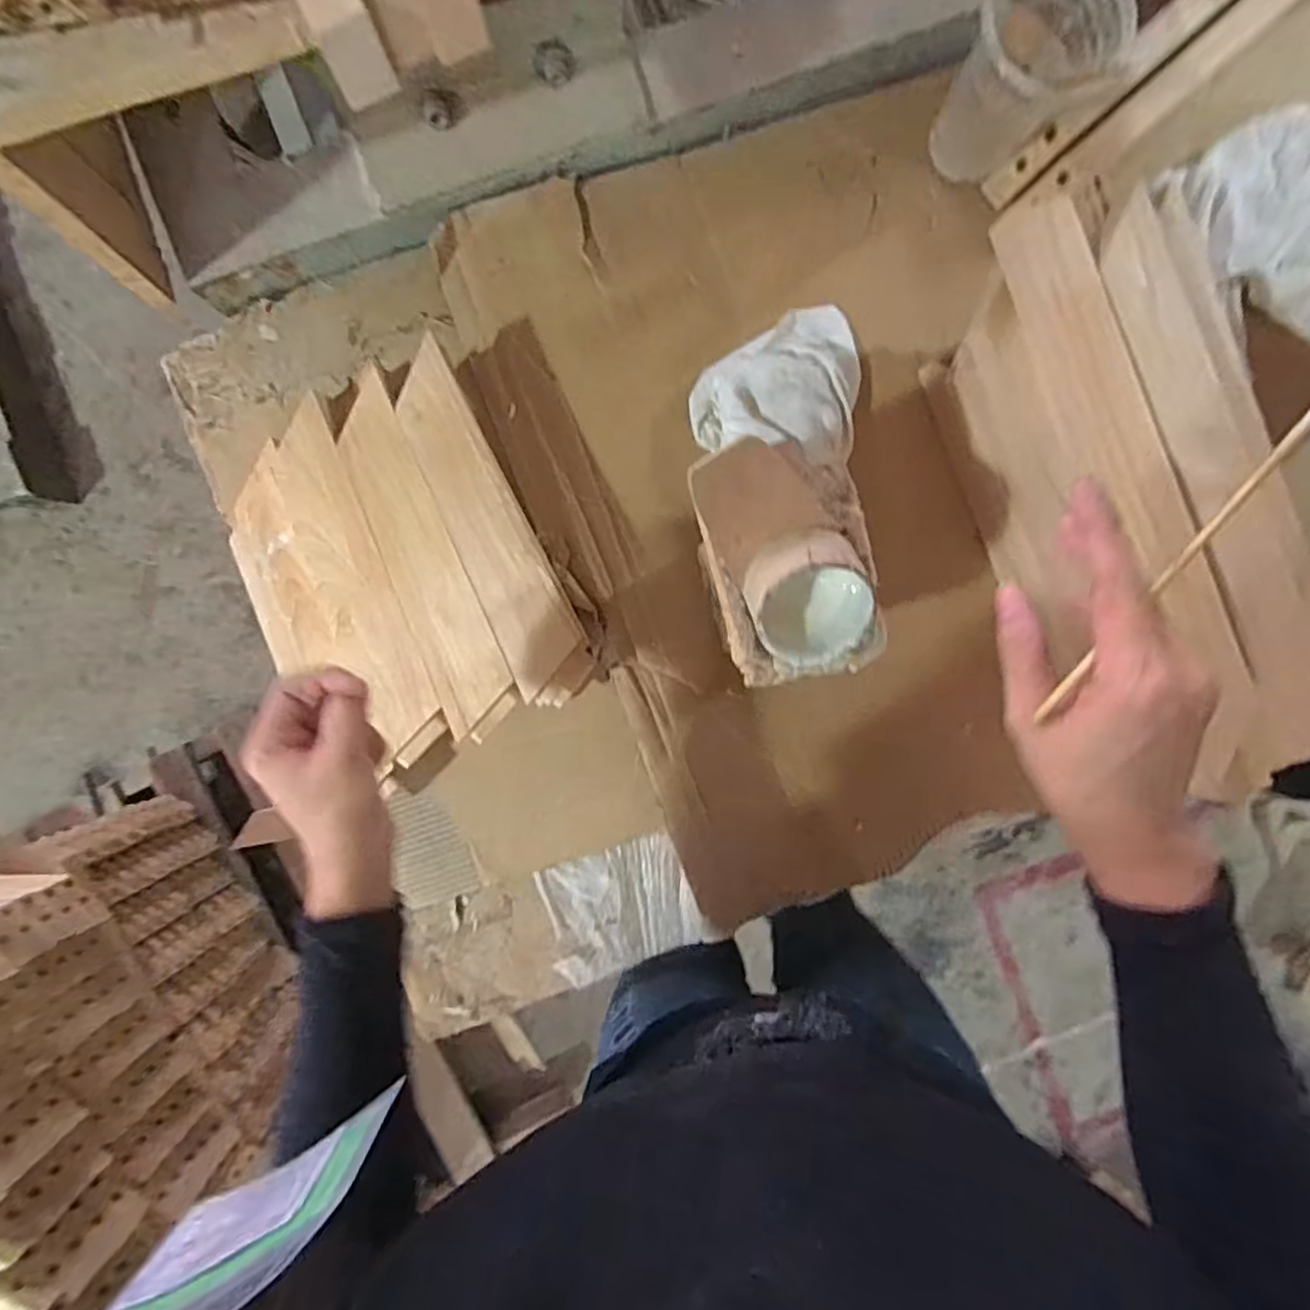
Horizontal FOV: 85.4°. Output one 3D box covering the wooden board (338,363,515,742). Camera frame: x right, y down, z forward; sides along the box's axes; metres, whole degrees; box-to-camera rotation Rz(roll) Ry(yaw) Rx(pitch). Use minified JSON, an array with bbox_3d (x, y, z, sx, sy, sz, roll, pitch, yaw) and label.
[{"bbox_3d":[-0.193,-0.077,0.580,0.063,0.017,0.280,-22,94,-2],"label":"wooden board"}]

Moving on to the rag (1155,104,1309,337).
[{"bbox_3d":[0.579,-0.390,0.668,0.142,0.052,0.208,-31,94,-2],"label":"rag"}]

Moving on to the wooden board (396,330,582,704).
[{"bbox_3d":[-0.136,-0.108,0.581,0.063,0.015,0.278,-23,94,-2],"label":"wooden board"}]

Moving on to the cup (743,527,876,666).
[{"bbox_3d":[0.106,-0.042,0.491,0.085,0.058,0.093,-37,126,15],"label":"cup"}]

